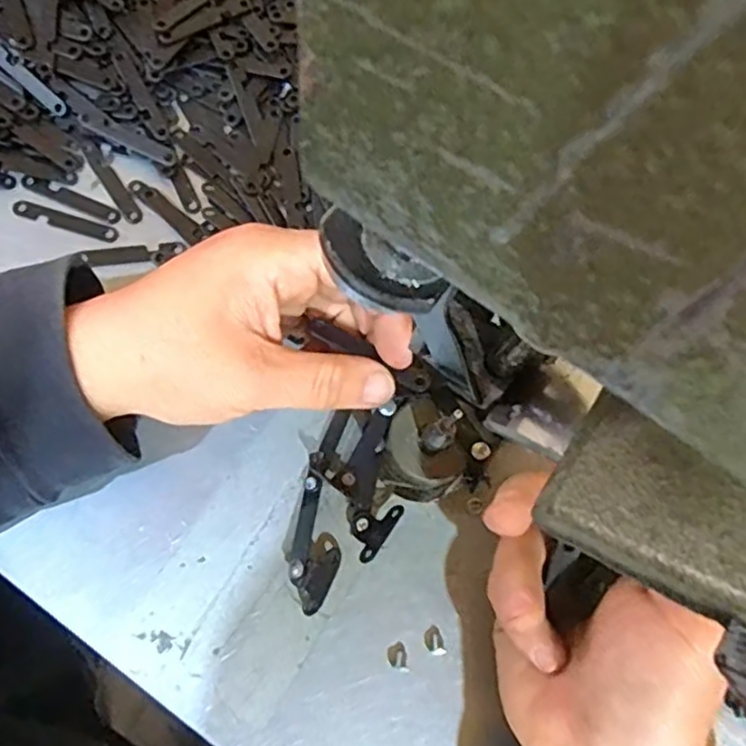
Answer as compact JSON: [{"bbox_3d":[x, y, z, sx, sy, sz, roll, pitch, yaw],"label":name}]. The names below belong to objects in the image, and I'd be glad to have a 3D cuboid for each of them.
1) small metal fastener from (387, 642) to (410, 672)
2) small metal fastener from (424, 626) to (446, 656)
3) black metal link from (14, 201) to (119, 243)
[{"bbox_3d":[0.010,0.120,0.284,0.008,0.004,0.011,-7,74,-6],"label":"small metal fastener"},{"bbox_3d":[0.026,0.115,0.287,0.008,0.004,0.011,-28,77,-12],"label":"small metal fastener"},{"bbox_3d":[-0.150,-0.074,0.331,0.051,0.004,0.007,16,72,1],"label":"black metal link"}]

